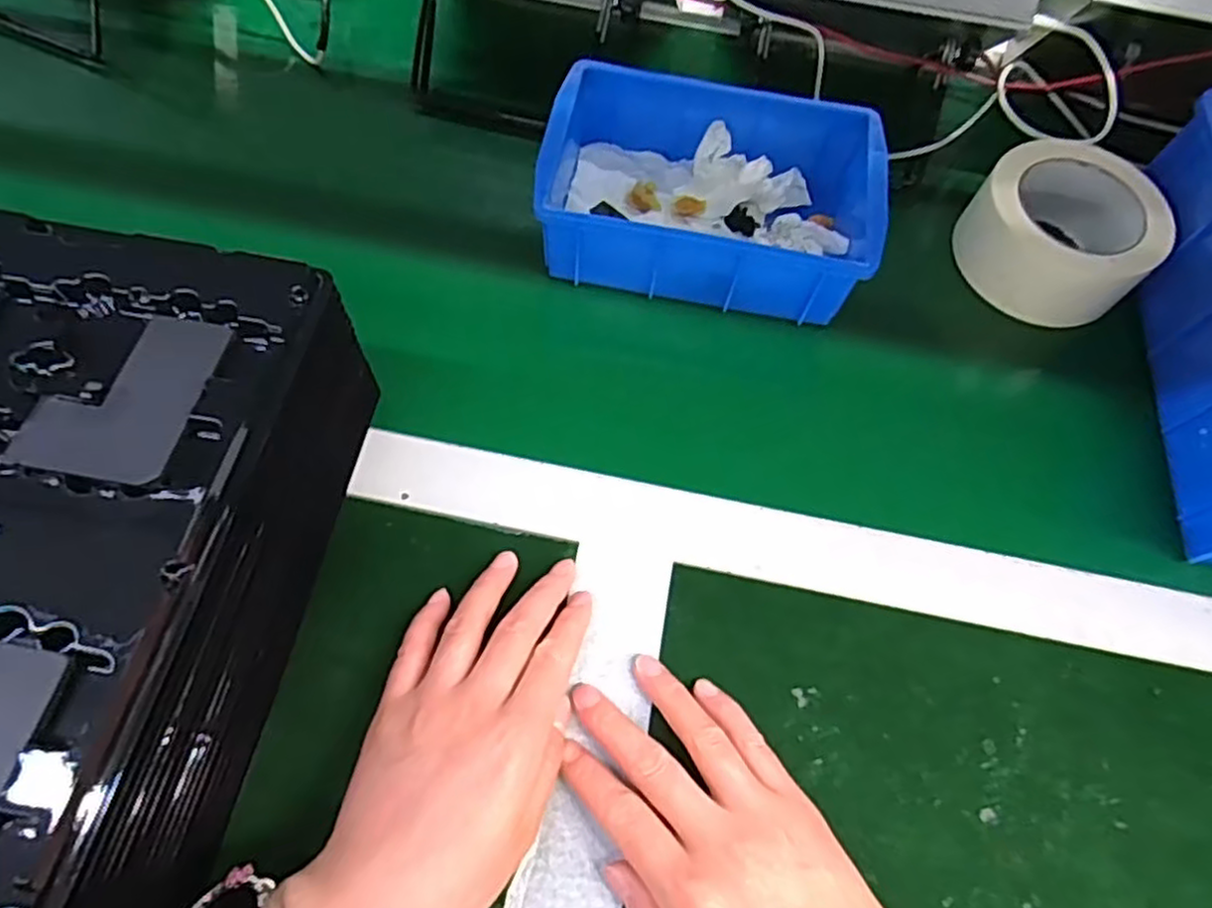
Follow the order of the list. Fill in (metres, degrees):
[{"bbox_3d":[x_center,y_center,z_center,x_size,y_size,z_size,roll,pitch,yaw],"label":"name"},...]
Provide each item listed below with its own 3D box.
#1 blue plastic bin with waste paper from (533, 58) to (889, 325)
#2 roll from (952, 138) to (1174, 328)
[{"bbox_3d":[0.065,-0.167,0.451,0.200,0.056,0.143,10,66,1],"label":"blue plastic bin with waste paper"},{"bbox_3d":[0.292,-0.142,0.467,0.107,0.052,0.107,1,66,-3],"label":"roll"}]

